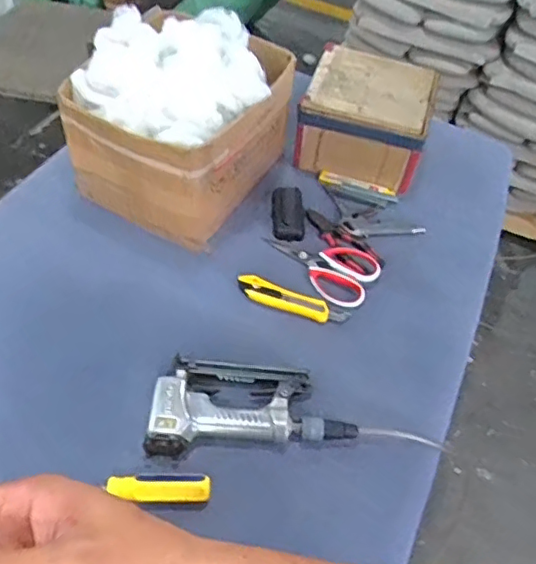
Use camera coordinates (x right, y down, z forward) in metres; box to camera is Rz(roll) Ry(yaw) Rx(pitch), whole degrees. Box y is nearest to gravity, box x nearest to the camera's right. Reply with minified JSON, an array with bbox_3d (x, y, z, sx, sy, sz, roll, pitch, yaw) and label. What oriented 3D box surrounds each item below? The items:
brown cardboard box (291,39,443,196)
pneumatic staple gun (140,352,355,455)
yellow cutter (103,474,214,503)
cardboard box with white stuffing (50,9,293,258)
[{"bbox_3d":[0.170,-0.286,1.046,0.210,0.133,0.243,16,50,7],"label":"brown cardboard box"},{"bbox_3d":[-0.021,0.150,0.742,0.250,0.048,0.120,0,50,-6],"label":"pneumatic staple gun"},{"bbox_3d":[-0.122,0.230,0.658,0.114,0.017,0.031,2,50,-5],"label":"yellow cutter"},{"bbox_3d":[-0.139,-0.250,0.917,0.275,0.229,0.279,21,51,11],"label":"cardboard box with white stuffing"}]

